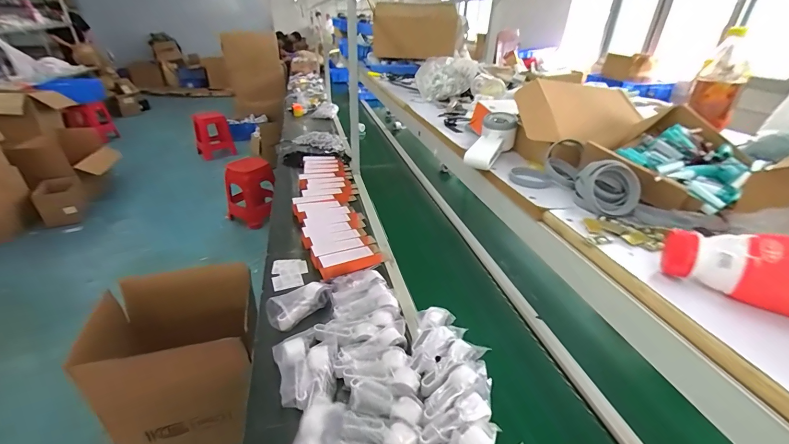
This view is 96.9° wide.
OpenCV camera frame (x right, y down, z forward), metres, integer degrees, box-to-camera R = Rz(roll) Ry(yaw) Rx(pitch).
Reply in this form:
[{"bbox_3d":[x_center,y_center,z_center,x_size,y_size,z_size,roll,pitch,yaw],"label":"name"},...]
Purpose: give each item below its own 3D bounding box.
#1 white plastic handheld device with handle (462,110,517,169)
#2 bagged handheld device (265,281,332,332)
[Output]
[{"bbox_3d":[0.159,-0.136,0.571,0.060,0.051,0.164,15,32,22],"label":"white plastic handheld device with handle"},{"bbox_3d":[-0.264,0.231,0.989,0.180,0.061,0.082,-23,38,-36],"label":"bagged handheld device"}]

